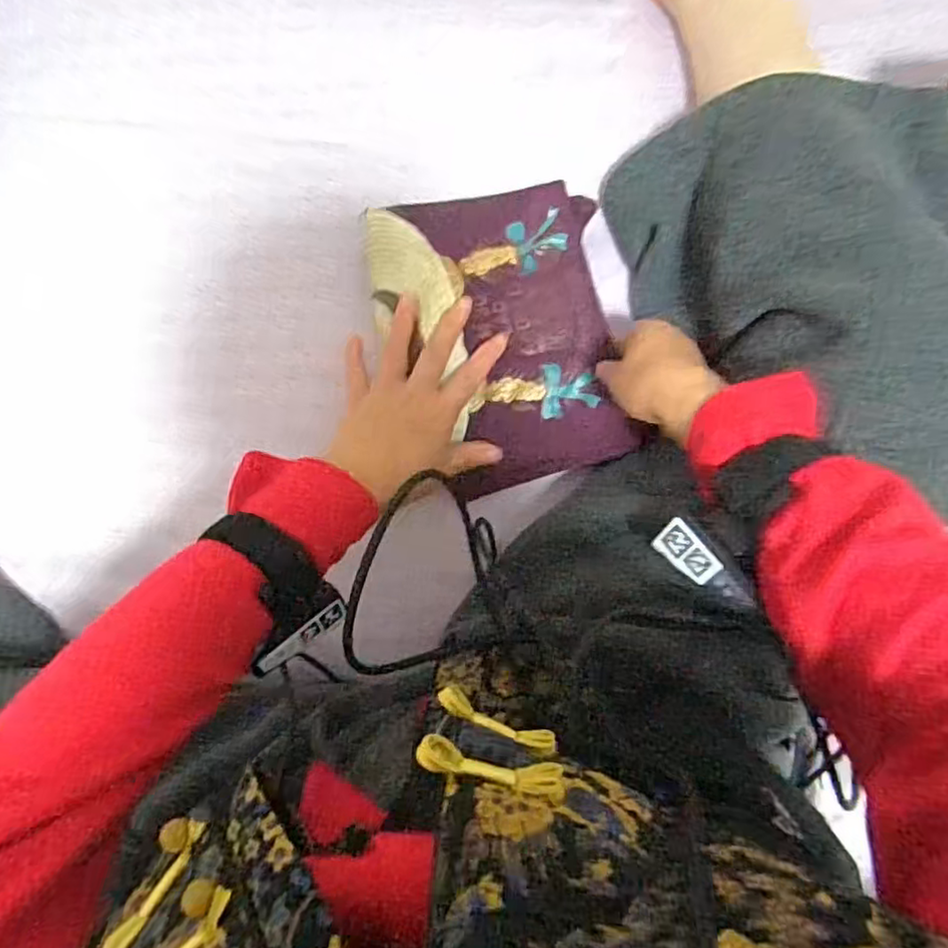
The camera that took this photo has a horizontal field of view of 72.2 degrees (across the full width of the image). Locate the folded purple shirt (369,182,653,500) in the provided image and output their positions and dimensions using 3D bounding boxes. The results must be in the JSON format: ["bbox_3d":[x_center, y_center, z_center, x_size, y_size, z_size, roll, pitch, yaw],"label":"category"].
[{"bbox_3d":[0.021,-0.100,0.485,0.168,0.029,0.216,-11,91,2],"label":"folded purple shirt"}]

